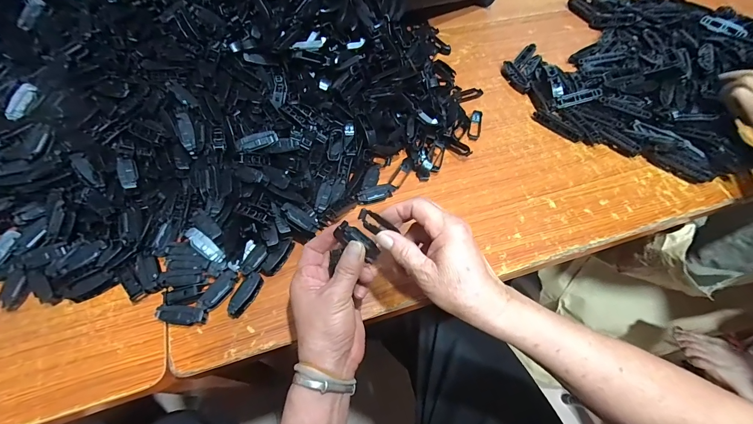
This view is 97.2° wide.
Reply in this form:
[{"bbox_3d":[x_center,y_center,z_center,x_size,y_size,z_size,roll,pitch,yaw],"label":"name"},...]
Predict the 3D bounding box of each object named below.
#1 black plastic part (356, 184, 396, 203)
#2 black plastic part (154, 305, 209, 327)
[{"bbox_3d":[0.000,-0.024,0.446,0.055,0.018,0.014,-14,61,-11],"label":"black plastic part"},{"bbox_3d":[-0.208,0.112,0.357,0.049,0.019,0.018,8,60,2],"label":"black plastic part"}]

